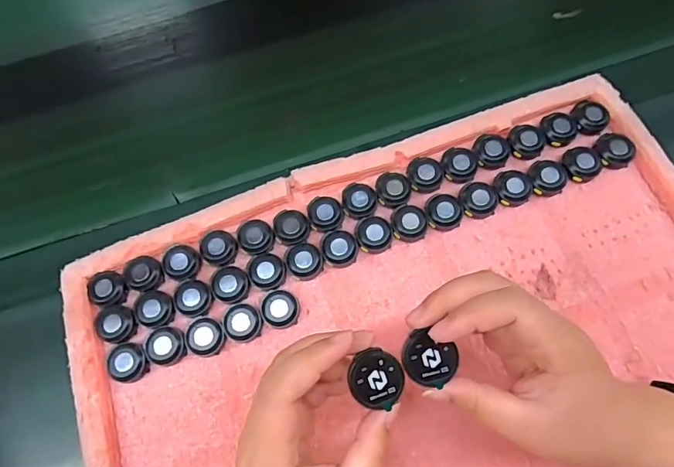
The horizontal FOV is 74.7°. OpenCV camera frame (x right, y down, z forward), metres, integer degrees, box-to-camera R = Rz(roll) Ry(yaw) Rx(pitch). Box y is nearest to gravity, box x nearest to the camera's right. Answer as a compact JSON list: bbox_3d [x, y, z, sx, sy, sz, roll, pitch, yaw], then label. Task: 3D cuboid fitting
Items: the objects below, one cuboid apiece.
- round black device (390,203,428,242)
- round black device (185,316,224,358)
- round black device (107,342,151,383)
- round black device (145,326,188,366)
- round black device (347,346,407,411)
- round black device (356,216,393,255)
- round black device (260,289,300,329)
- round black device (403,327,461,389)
[{"bbox_3d":[0.059,-0.010,0.365,0.028,0.013,0.031,-8,67,1],"label":"round black device"},{"bbox_3d":[-0.102,0.080,0.342,0.028,0.014,0.028,-1,68,4],"label":"round black device"},{"bbox_3d":[-0.159,0.098,0.336,0.028,0.015,0.029,-1,68,4],"label":"round black device"},{"bbox_3d":[-0.130,0.087,0.339,0.029,0.016,0.029,-1,68,4],"label":"round black device"},{"bbox_3d":[0.021,0.076,0.231,0.026,0.007,0.028,0,64,1],"label":"round black device"},{"bbox_3d":[0.030,0.000,0.361,0.029,0.013,0.028,-1,68,4],"label":"round black device"},{"bbox_3d":[-0.044,0.058,0.345,0.028,0.014,0.028,-1,68,4],"label":"round black device"},{"bbox_3d":[0.049,0.066,0.233,0.029,0.009,0.026,37,70,17],"label":"round black device"}]

